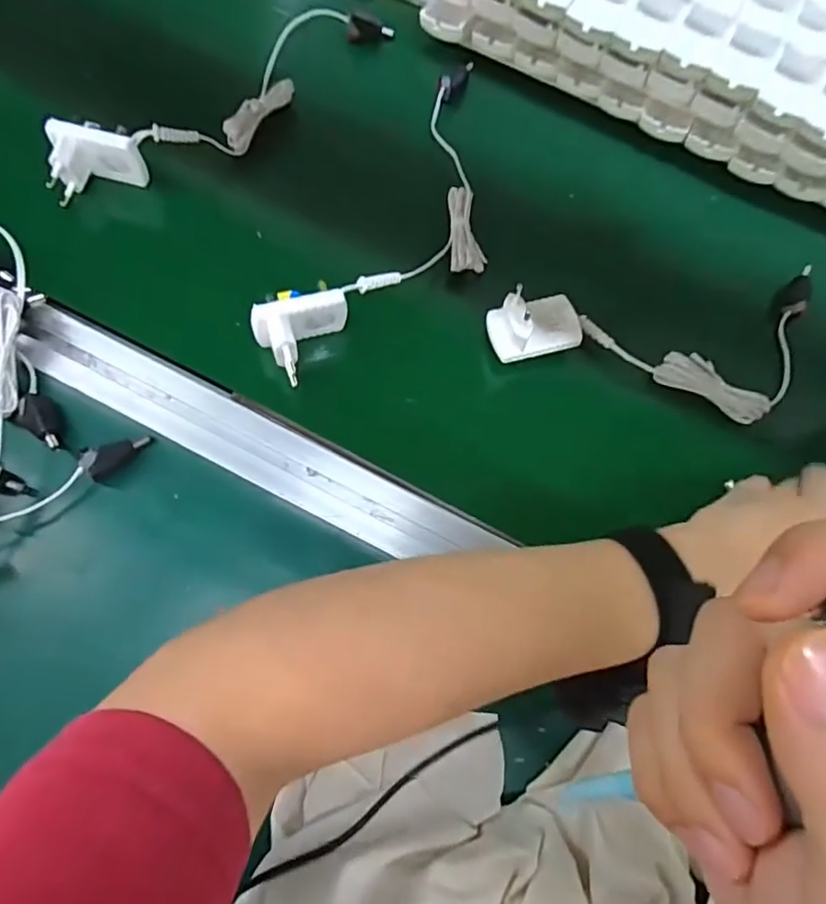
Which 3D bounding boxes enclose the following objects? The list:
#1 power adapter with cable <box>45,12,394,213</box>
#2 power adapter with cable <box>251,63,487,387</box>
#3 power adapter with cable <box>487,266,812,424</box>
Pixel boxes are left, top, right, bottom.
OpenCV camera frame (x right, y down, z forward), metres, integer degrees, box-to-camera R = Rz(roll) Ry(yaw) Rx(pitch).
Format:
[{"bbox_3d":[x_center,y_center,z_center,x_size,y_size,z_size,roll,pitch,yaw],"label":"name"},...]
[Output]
[{"bbox_3d":[-0.136,-0.275,0.438,0.066,0.051,0.301,40,72,12],"label":"power adapter with cable"},{"bbox_3d":[0.007,-0.167,0.416,0.099,0.055,0.310,26,70,7],"label":"power adapter with cable"},{"bbox_3d":[0.184,-0.069,0.396,0.251,0.068,0.103,-10,70,-6],"label":"power adapter with cable"}]

